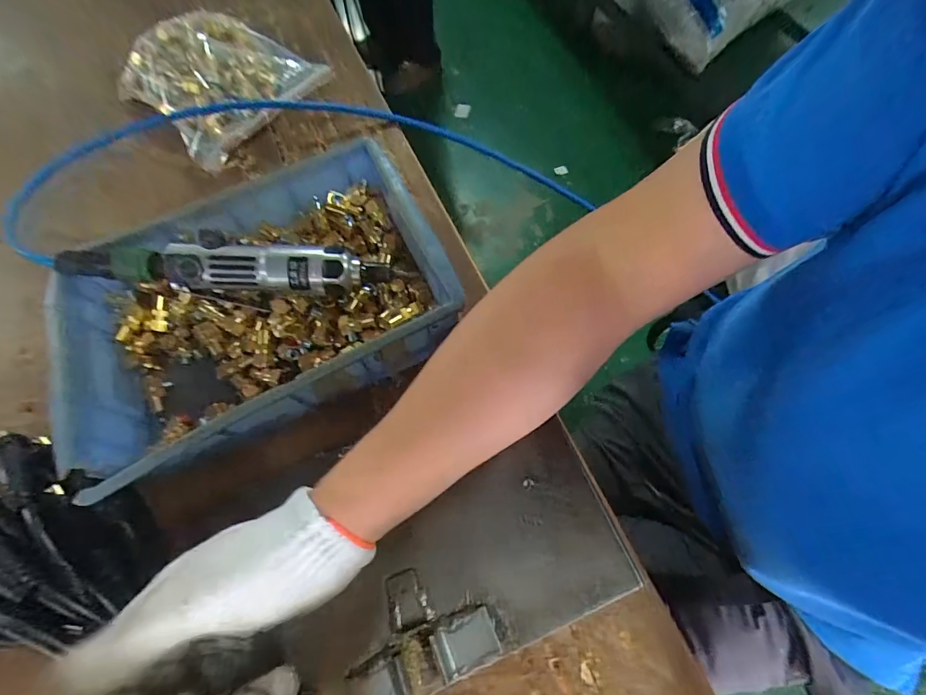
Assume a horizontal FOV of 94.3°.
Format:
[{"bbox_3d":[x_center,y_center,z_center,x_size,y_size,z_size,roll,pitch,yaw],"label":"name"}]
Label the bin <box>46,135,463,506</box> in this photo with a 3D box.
[{"bbox_3d":[-0.167,-0.032,0.362,0.292,0.083,0.206,-26,66,-8],"label":"bin"}]

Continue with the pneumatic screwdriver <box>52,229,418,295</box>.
[{"bbox_3d":[-0.189,-0.070,0.354,0.273,0.030,0.040,-1,65,4],"label":"pneumatic screwdriver"}]

